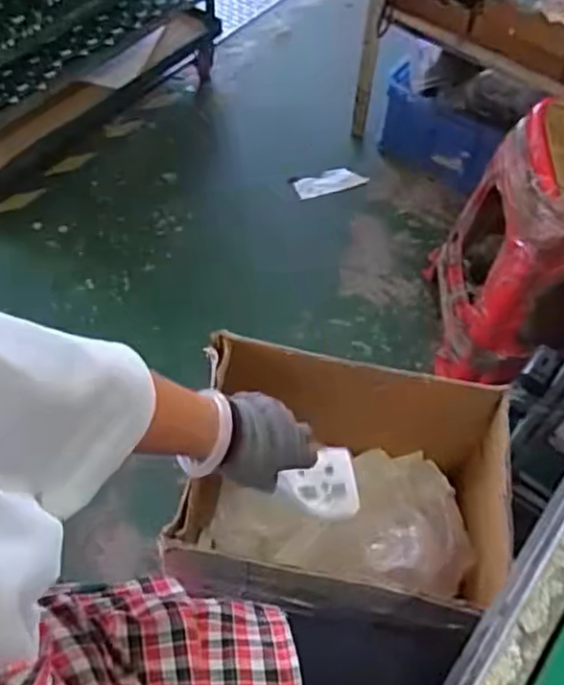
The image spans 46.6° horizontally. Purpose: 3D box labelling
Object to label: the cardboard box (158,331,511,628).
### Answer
[{"bbox_3d":[0.068,0.206,0.837,0.364,0.264,0.282,11,58,5],"label":"cardboard box"}]

